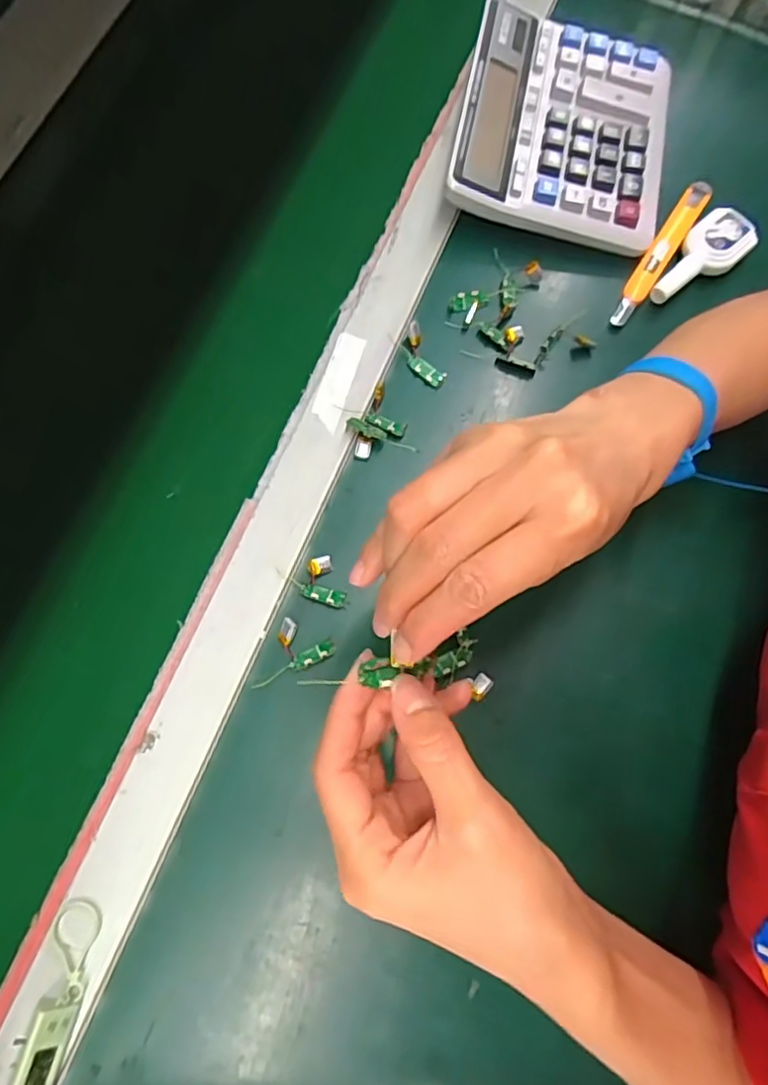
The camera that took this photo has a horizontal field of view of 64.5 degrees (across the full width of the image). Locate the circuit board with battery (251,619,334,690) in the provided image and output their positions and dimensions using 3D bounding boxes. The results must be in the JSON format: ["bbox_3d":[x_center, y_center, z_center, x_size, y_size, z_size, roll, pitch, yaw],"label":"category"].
[{"bbox_3d":[-0.054,0.072,0.363,0.034,0.011,0.044,27,75,7],"label":"circuit board with battery"}]

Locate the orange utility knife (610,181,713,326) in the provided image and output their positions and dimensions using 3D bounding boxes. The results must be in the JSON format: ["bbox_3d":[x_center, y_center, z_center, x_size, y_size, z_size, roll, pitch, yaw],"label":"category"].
[{"bbox_3d":[0.207,-0.216,0.456,0.019,0.024,0.132,33,76,8],"label":"orange utility knife"}]

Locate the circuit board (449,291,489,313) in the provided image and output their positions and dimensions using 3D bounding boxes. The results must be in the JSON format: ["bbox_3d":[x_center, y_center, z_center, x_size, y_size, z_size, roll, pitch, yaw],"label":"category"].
[{"bbox_3d":[0.061,-0.175,0.439,0.028,0.008,0.013,-4,74,-2],"label":"circuit board"}]

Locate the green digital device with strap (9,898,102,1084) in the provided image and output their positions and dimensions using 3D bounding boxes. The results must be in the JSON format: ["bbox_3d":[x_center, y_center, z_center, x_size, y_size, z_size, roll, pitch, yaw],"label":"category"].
[{"bbox_3d":[-0.172,0.241,0.311,0.027,0.022,0.099,10,74,2],"label":"green digital device with strap"}]

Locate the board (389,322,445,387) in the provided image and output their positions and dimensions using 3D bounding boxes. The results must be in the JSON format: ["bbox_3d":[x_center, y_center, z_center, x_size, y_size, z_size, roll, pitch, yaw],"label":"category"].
[{"bbox_3d":[0.025,-0.130,0.426,0.021,0.010,0.047,-28,76,-9],"label":"board"}]

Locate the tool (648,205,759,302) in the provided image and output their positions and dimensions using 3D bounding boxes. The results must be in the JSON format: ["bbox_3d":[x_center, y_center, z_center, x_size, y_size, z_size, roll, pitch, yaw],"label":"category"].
[{"bbox_3d":[0.228,-0.206,0.439,0.087,0.018,0.039,-39,78,-11],"label":"tool"}]

